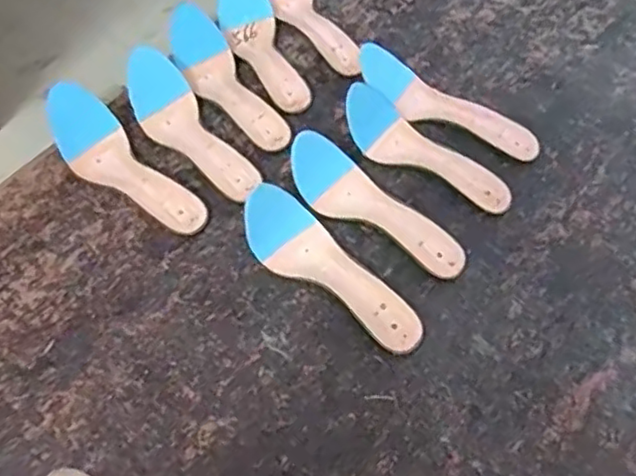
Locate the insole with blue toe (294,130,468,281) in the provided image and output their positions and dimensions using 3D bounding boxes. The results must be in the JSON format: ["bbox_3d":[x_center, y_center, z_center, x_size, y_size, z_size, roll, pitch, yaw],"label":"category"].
[{"bbox_3d":[0.068,-0.041,0.695,0.213,0.062,0.070,26,57,14],"label":"insole with blue toe"}]

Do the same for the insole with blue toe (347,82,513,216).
[{"bbox_3d":[0.127,-0.102,0.747,0.220,0.048,0.077,33,58,3],"label":"insole with blue toe"}]

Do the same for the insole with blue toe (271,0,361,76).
[{"bbox_3d":[-0.012,-0.312,0.895,0.077,0.048,0.244,-26,74,-20],"label":"insole with blue toe"}]

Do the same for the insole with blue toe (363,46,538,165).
[{"bbox_3d":[0.160,-0.170,0.793,0.239,0.054,0.075,19,56,9],"label":"insole with blue toe"}]

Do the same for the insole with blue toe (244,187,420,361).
[{"bbox_3d":[0.020,0.027,0.649,0.206,0.059,0.069,31,58,17],"label":"insole with blue toe"}]

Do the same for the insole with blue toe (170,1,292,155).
[{"bbox_3d":[-0.112,-0.195,0.794,0.074,0.058,0.223,-25,60,-20],"label":"insole with blue toe"}]

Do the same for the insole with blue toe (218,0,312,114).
[{"bbox_3d":[-0.073,-0.255,0.836,0.076,0.058,0.216,-15,57,-14],"label":"insole with blue toe"}]

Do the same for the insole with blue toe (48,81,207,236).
[{"bbox_3d":[-0.221,-0.084,0.716,0.073,0.046,0.229,-36,64,-25],"label":"insole with blue toe"}]

